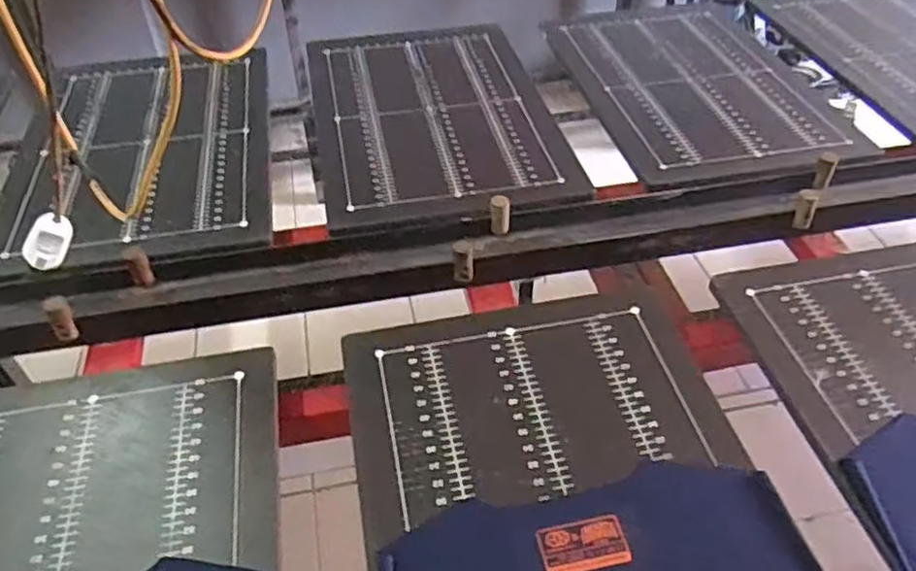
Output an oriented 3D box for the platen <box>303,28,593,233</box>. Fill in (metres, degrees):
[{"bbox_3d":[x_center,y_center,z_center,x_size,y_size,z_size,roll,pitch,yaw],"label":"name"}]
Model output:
[{"bbox_3d":[-0.043,-0.313,1.219,0.409,0.019,0.630,-7,45,-8],"label":"platen"}]

